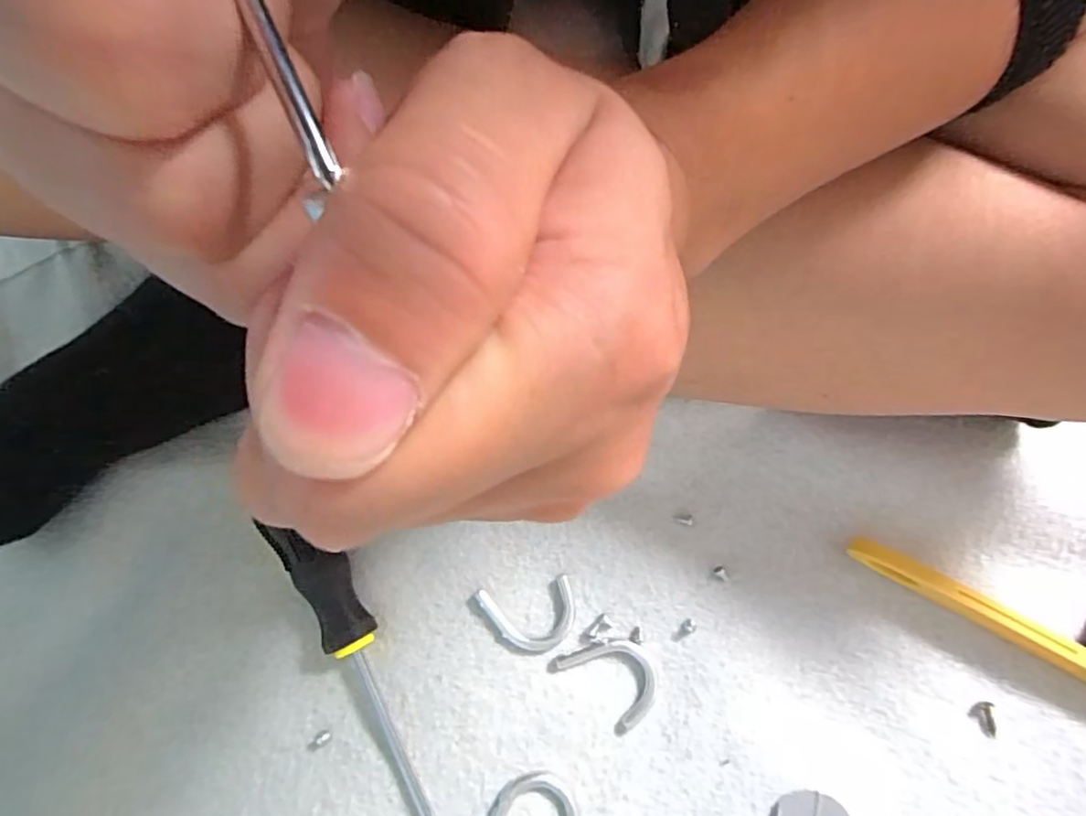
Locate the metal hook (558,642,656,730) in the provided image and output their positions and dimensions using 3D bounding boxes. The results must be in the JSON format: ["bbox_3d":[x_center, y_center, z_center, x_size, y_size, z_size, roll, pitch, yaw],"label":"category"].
[{"bbox_3d":[0.032,0.121,0.271,0.044,0.004,0.029,40,84,12],"label":"metal hook"}]

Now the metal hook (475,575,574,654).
[{"bbox_3d":[-0.007,0.098,0.277,0.043,0.004,0.032,-10,77,3],"label":"metal hook"}]

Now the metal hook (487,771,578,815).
[{"bbox_3d":[-0.009,0.177,0.256,0.047,0.005,0.032,-8,77,3],"label":"metal hook"}]

